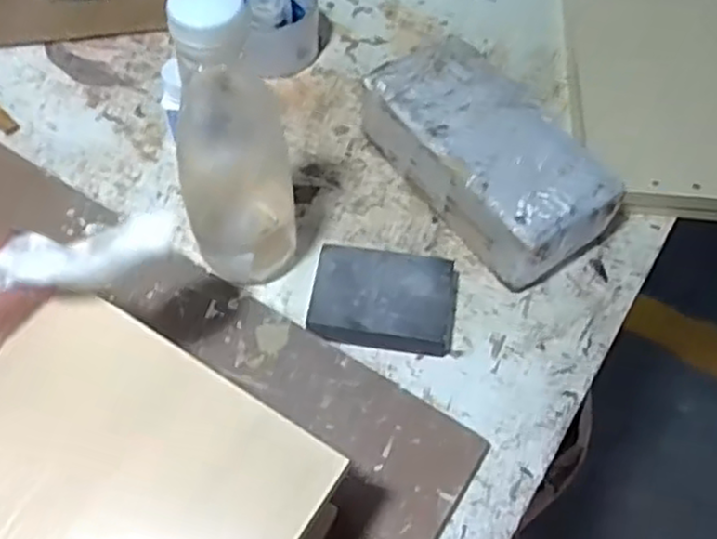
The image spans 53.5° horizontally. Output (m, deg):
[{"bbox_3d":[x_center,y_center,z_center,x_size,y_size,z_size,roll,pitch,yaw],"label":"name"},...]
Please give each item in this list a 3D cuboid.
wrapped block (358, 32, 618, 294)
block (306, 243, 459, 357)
[{"bbox_3d":[0.096,-0.090,0.562,0.112,0.064,0.211,-35,67,-22],"label":"wrapped block"},{"bbox_3d":[0.019,0.024,0.513,0.102,0.024,0.078,8,59,1],"label":"block"}]

